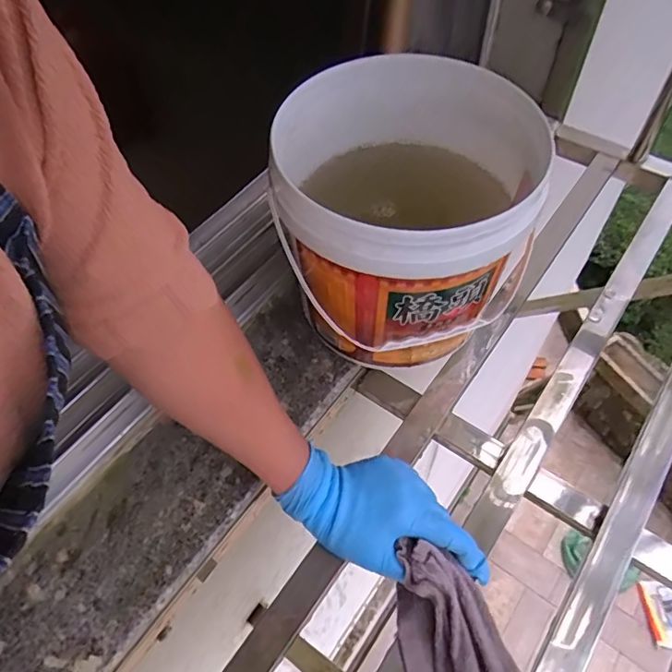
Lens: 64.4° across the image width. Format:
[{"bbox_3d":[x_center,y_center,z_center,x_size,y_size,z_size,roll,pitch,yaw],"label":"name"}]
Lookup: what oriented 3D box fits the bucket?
[{"bbox_3d":[0.052,-0.098,0.480,0.199,0.212,0.213,-1,55,2],"label":"bucket"}]

